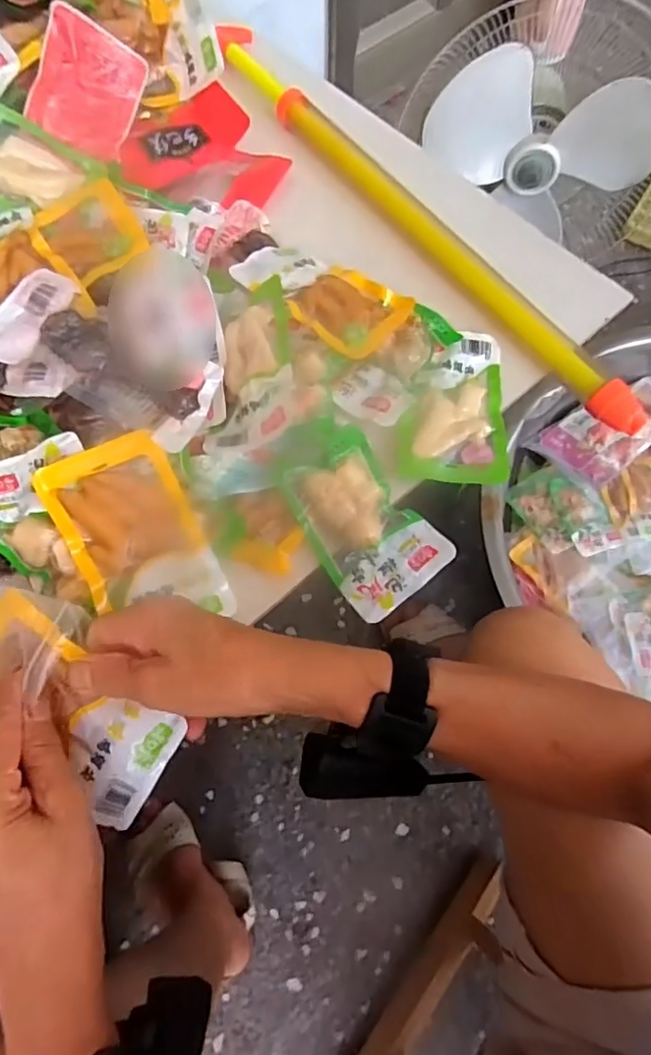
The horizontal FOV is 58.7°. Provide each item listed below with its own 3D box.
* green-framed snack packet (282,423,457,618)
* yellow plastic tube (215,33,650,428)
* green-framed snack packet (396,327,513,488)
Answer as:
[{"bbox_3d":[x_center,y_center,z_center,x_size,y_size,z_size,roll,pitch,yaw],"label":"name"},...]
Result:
[{"bbox_3d":[0.026,-0.004,0.400,0.079,0.029,0.117,-37,72,-14],"label":"green-framed snack packet"},{"bbox_3d":[0.074,-0.278,0.519,0.033,0.029,0.540,-34,72,-14],"label":"yellow plastic tube"},{"bbox_3d":[0.102,-0.097,0.449,0.076,0.018,0.141,9,68,3],"label":"green-framed snack packet"}]

